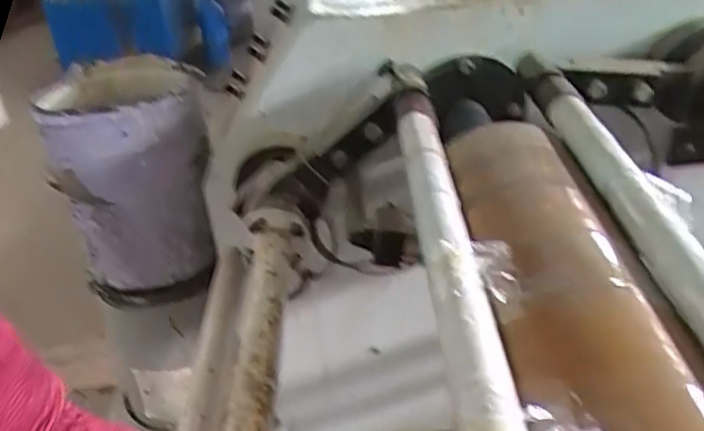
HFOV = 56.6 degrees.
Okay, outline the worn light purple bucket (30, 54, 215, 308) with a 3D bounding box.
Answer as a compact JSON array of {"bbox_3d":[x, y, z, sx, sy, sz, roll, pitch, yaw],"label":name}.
[{"bbox_3d":[-0.381,-0.059,1.168,0.272,0.364,0.259,-11,34,-9],"label":"worn light purple bucket"}]

